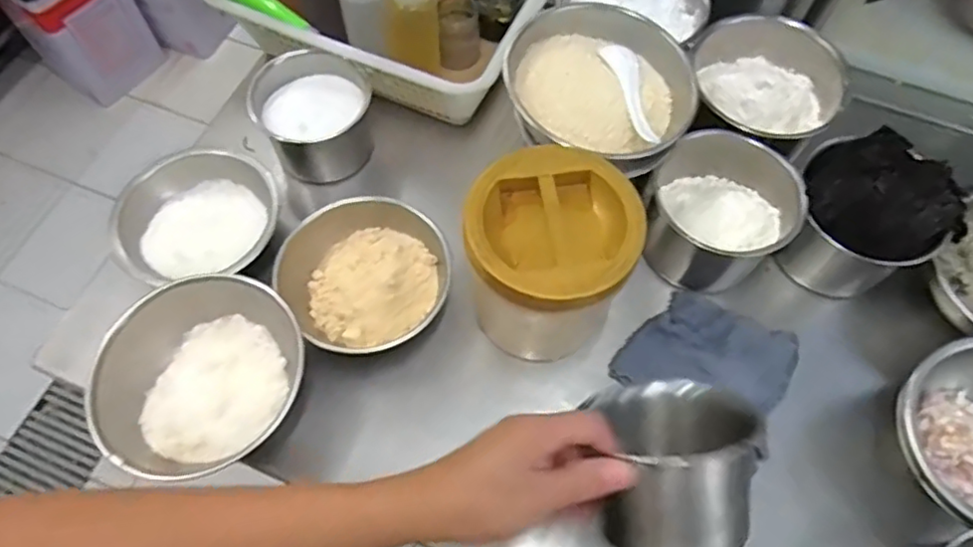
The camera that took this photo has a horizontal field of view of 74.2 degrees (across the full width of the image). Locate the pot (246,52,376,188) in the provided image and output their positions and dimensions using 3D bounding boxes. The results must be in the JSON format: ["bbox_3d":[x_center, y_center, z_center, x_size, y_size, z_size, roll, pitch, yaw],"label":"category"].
[{"bbox_3d":[-0.182,-0.164,0.691,0.117,0.094,0.107,0,64,0],"label":"pot"}]

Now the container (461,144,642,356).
[{"bbox_3d":[0.053,-0.004,0.578,0.131,0.172,0.134,0,64,0],"label":"container"}]

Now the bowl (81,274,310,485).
[{"bbox_3d":[-0.245,0.098,0.575,0.171,0.082,0.182,0,64,0],"label":"bowl"}]

